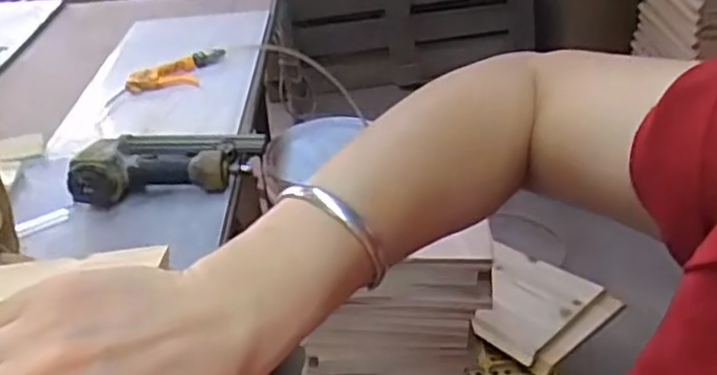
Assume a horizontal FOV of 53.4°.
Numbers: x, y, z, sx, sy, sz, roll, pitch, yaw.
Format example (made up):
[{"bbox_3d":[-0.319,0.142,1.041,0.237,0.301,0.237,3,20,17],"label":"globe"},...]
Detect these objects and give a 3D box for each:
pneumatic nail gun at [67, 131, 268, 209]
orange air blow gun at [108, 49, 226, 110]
[{"bbox_3d":[-0.251,-0.034,0.969,0.243,0.081,0.151,-6,33,-4],"label":"pneumatic nail gun"},{"bbox_3d":[-0.340,-0.198,1.267,0.237,0.025,0.072,-27,58,-28],"label":"orange air blow gun"}]

